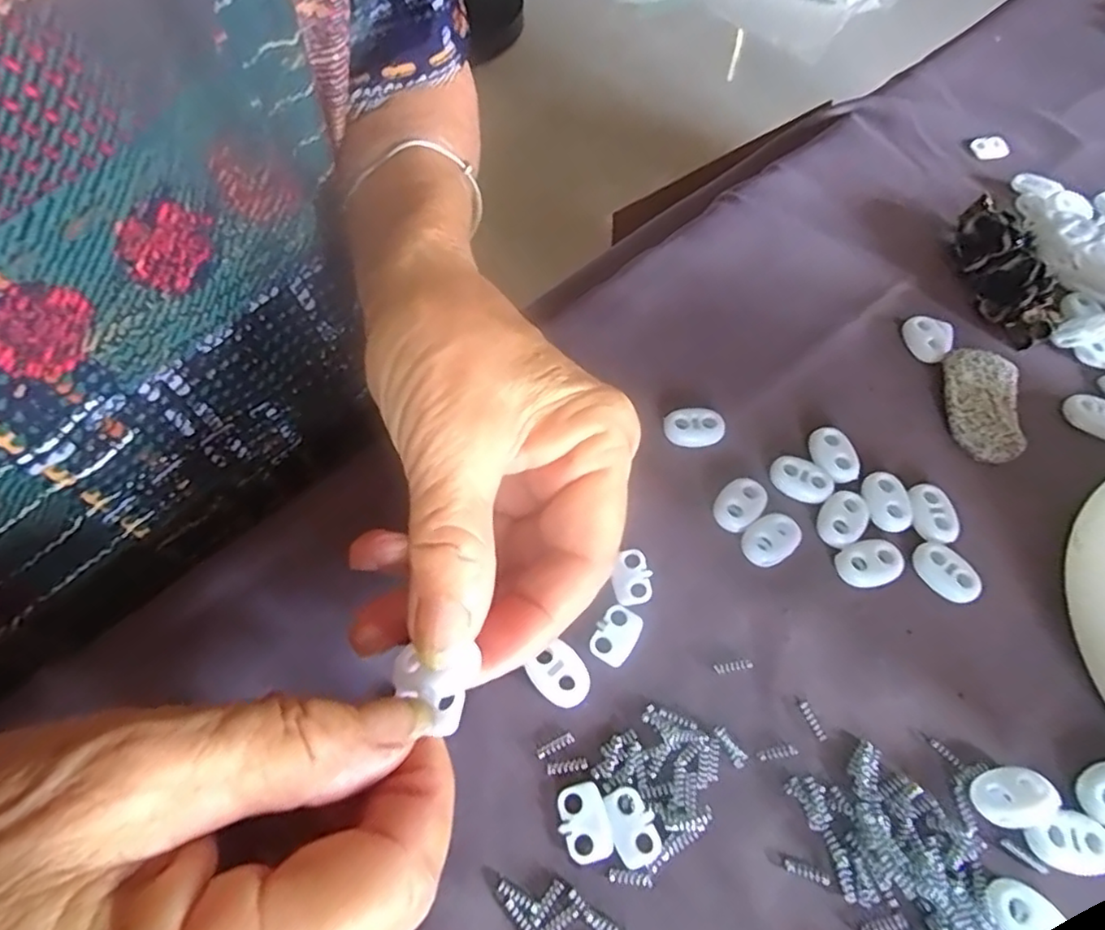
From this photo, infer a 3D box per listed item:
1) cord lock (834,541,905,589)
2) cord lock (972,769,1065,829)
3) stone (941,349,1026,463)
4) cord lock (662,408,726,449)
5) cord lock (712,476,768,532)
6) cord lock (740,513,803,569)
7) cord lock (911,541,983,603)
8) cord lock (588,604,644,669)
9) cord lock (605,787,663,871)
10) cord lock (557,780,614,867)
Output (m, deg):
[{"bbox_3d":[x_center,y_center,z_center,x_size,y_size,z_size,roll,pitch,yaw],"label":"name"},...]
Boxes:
[{"bbox_3d":[0.107,0.034,0.218,0.020,0.007,0.014,-6,60,-6],"label":"cord lock"},{"bbox_3d":[0.130,0.094,0.181,0.020,0.010,0.014,-4,60,-5],"label":"cord lock"},{"bbox_3d":[0.168,-0.023,0.250,0.026,0.014,0.042,11,60,4],"label":"stone"},{"bbox_3d":[0.053,-0.014,0.242,0.023,0.007,0.014,6,60,1],"label":"cord lock"},{"bbox_3d":[0.066,0.014,0.227,0.015,0.006,0.019,31,63,15],"label":"cord lock"},{"bbox_3d":[0.075,0.026,0.220,0.020,0.007,0.015,-27,64,-17],"label":"cord lock"},{"bbox_3d":[0.133,0.036,0.217,0.013,0.004,0.022,-31,65,-18],"label":"cord lock"},{"bbox_3d":[0.020,0.054,0.204,0.013,0.004,0.018,30,63,14],"label":"cord lock"},{"bbox_3d":[0.022,0.098,0.175,0.012,0.004,0.019,-17,62,-12],"label":"cord lock"},{"bbox_3d":[0.009,0.098,0.175,0.013,0.004,0.020,-12,61,-9],"label":"cord lock"}]

